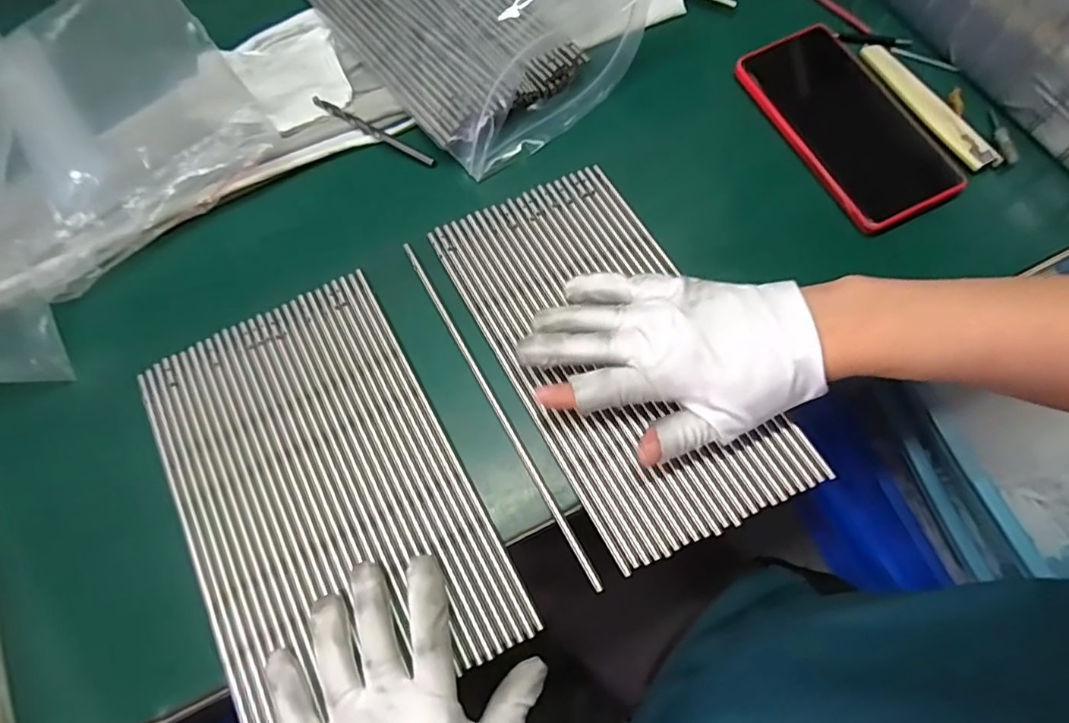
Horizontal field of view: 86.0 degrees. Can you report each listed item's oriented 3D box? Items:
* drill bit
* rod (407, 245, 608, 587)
[{"bbox_3d":[-0.122,-0.173,0.432,0.105,0.010,0.007,28,75,9],"label":"drill bit"},{"bbox_3d":[-0.027,0.022,0.354,0.006,0.008,0.252,-29,74,-8],"label":"rod"}]

